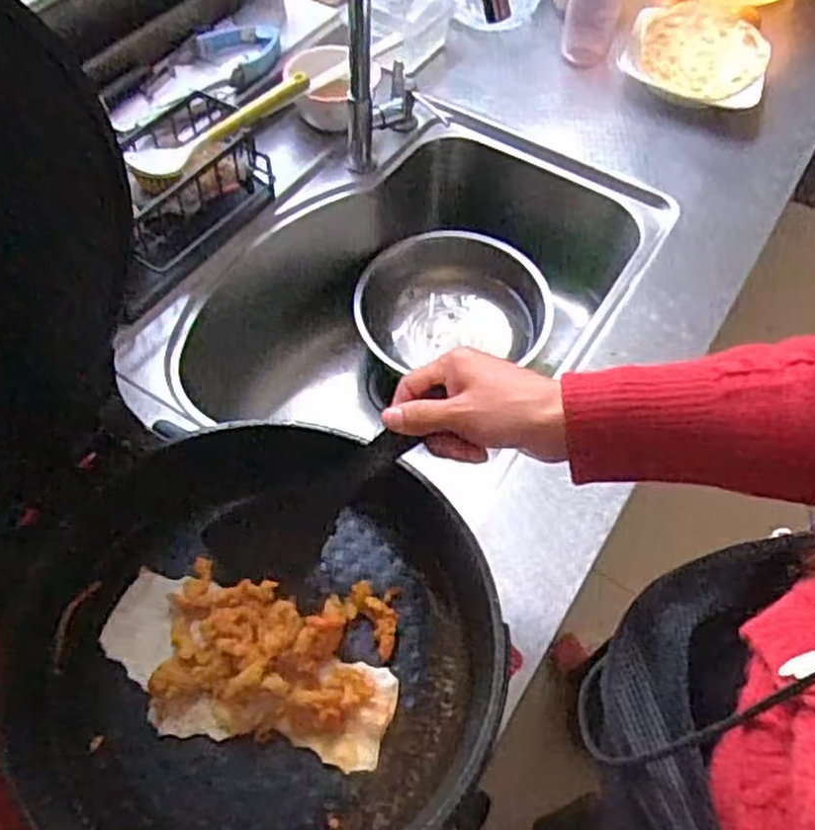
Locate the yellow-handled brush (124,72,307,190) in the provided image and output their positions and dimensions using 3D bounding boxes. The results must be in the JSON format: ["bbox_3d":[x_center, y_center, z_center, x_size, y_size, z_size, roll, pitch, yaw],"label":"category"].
[{"bbox_3d":[-0.189,-0.291,0.766,0.197,0.034,0.044,-34,64,-7],"label":"yellow-handled brush"}]

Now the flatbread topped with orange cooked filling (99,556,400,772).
[{"bbox_3d":[-0.107,0.158,0.517,0.198,0.030,0.117,9,57,3],"label":"flatbread topped with orange cooked filling"}]

